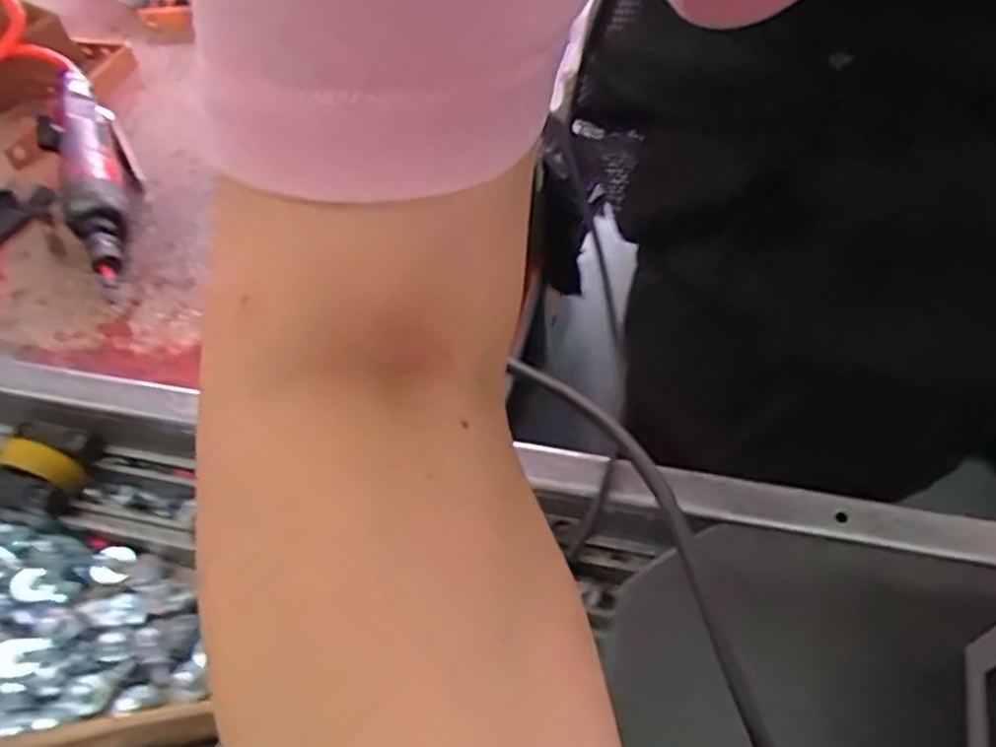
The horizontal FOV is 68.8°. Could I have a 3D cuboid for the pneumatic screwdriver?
[{"bbox_3d":[-0.292,-0.147,0.520,0.045,0.045,0.254,-26,55,-13],"label":"pneumatic screwdriver"}]

